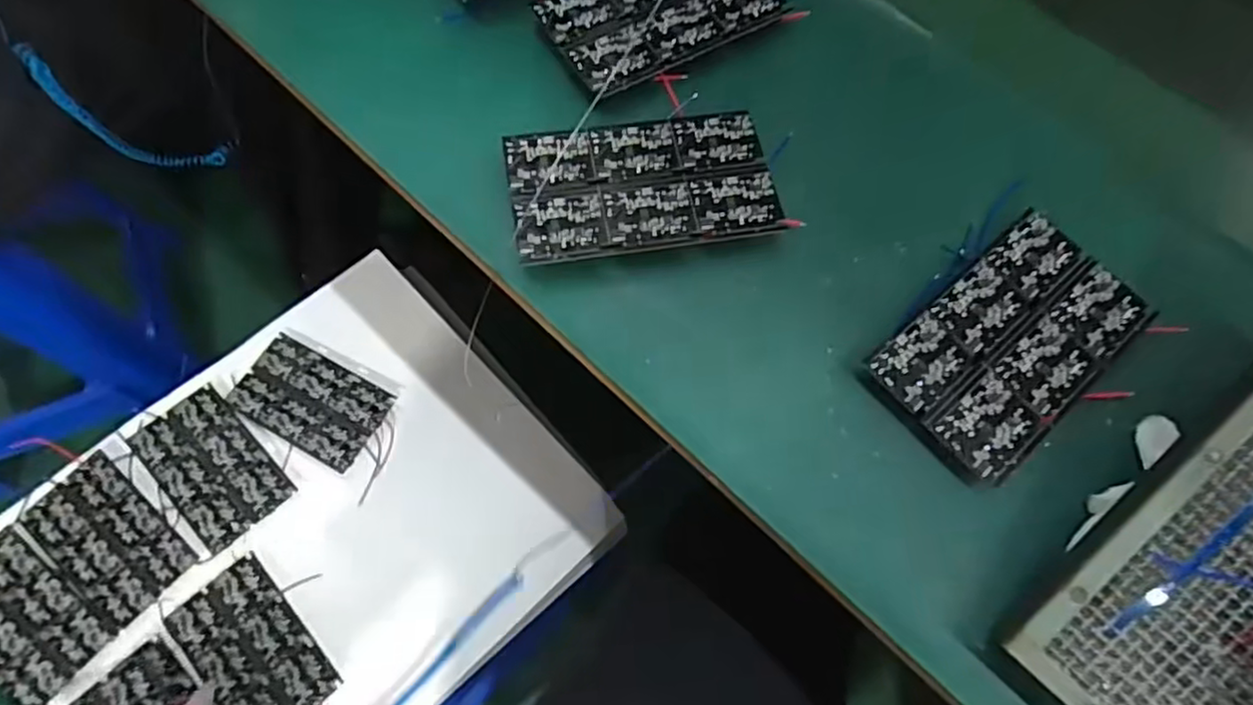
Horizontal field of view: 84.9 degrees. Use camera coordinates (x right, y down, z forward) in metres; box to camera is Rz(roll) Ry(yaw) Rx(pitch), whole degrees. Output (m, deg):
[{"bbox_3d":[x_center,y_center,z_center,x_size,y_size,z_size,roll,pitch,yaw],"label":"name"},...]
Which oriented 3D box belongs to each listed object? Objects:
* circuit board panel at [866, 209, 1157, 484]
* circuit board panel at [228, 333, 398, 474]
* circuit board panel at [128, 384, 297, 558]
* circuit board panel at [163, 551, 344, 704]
[{"bbox_3d":[0.213,-0.008,0.380,0.148,0.009,0.085,-38,75,-16],"label":"circuit board panel"},{"bbox_3d":[-0.323,0.049,0.701,0.146,0.009,0.092,28,69,8],"label":"circuit board panel"},{"bbox_3d":[-0.408,0.111,0.671,0.091,0.008,0.147,-41,75,-17],"label":"circuit board panel"},{"bbox_3d":[-0.341,0.271,0.624,0.091,0.005,0.155,-39,75,-17],"label":"circuit board panel"}]

